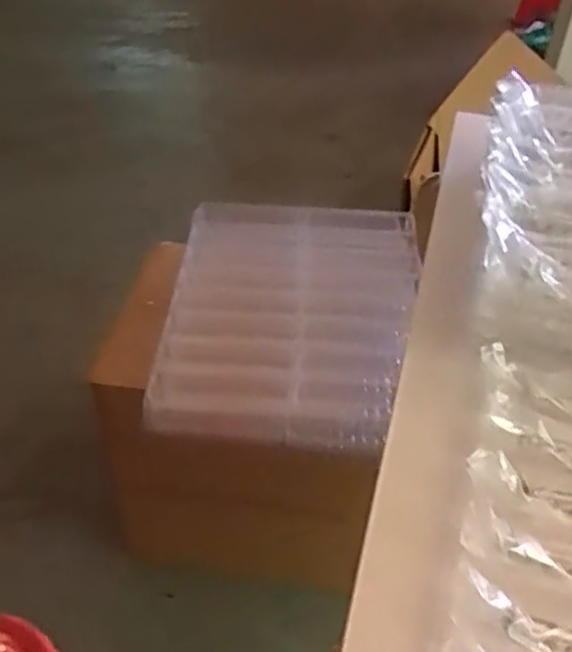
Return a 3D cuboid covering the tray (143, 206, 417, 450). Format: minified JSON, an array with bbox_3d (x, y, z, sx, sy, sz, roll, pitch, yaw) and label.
[{"bbox_3d":[0.007,-0.025,0.933,0.325,0.103,0.405,5,41,3],"label":"tray"}]

